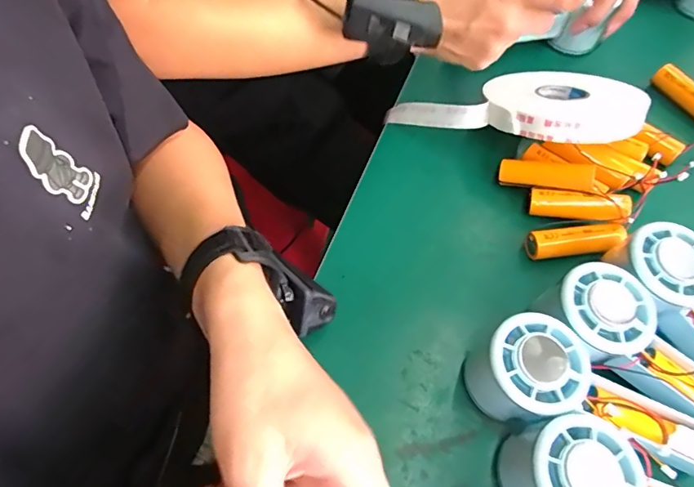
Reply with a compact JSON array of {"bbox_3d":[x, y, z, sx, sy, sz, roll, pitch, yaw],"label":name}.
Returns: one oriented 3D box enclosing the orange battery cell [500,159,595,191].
[{"bbox_3d":[0.159,-0.055,0.373,0.070,0.014,0.022,10,59,23],"label":"orange battery cell"}]

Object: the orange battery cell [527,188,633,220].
[{"bbox_3d":[0.180,-0.030,0.359,0.071,0.018,0.021,6,59,20],"label":"orange battery cell"}]

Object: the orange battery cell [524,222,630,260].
[{"bbox_3d":[0.175,-0.001,0.355,0.070,0.023,0.019,-3,61,-4],"label":"orange battery cell"}]

